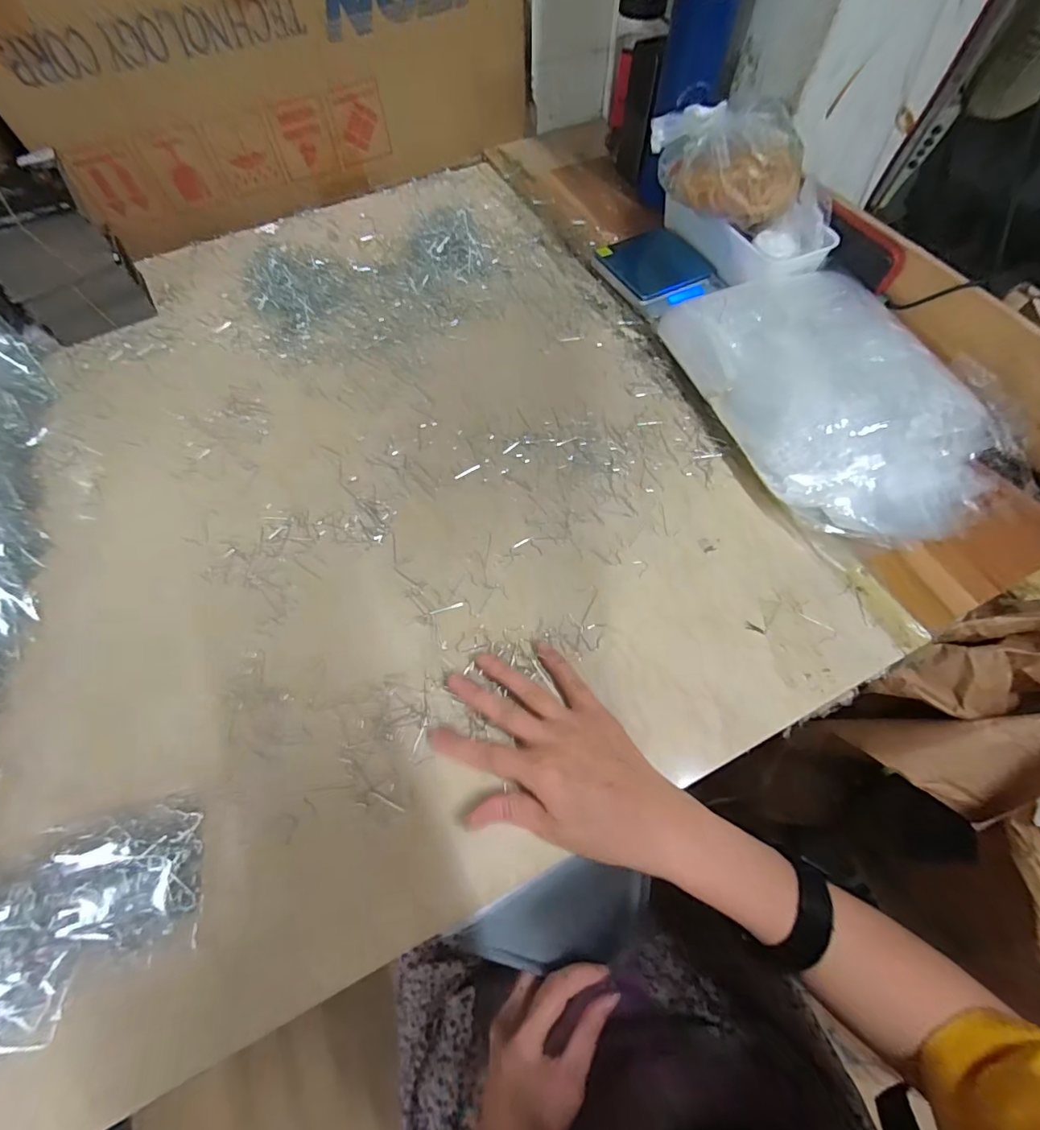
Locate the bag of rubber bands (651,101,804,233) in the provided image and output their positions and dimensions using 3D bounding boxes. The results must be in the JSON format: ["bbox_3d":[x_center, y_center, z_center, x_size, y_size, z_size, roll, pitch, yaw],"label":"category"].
[{"bbox_3d":[0.211,-0.412,0.498,0.080,0.070,0.149,-39,70,-17],"label":"bag of rubber bands"}]

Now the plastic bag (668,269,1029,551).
[{"bbox_3d":[0.288,-0.156,0.448,0.207,0.062,0.294,-16,65,-8],"label":"plastic bag"}]

